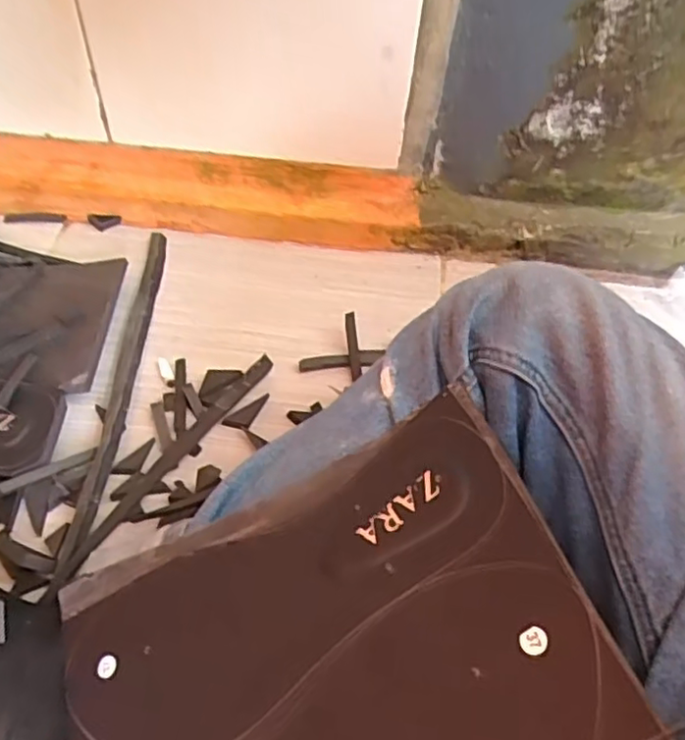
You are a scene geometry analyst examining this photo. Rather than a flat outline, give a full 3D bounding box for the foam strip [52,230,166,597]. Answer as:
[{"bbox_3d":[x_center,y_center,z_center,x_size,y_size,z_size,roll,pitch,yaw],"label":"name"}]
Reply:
[{"bbox_3d":[-0.185,0.001,0.557,0.020,0.016,0.365,2,50,-3],"label":"foam strip"}]

